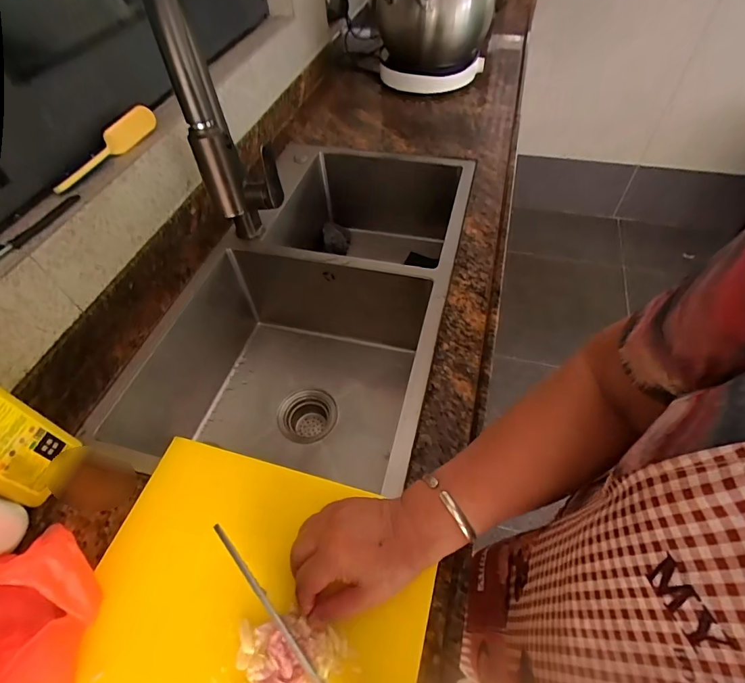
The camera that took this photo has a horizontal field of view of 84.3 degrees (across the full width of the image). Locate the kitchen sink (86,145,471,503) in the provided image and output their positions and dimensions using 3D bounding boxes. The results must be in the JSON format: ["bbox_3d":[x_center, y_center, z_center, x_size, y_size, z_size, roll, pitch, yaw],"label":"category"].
[{"bbox_3d":[-0.096,-0.118,0.854,0.483,0.276,0.782,11,54,11],"label":"kitchen sink"}]

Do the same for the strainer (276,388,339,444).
[{"bbox_3d":[-0.122,0.158,0.813,0.110,0.088,0.108,-2,53,2],"label":"strainer"}]

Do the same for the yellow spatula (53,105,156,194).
[{"bbox_3d":[-0.387,-0.283,0.592,0.018,0.041,0.183,23,58,19],"label":"yellow spatula"}]

